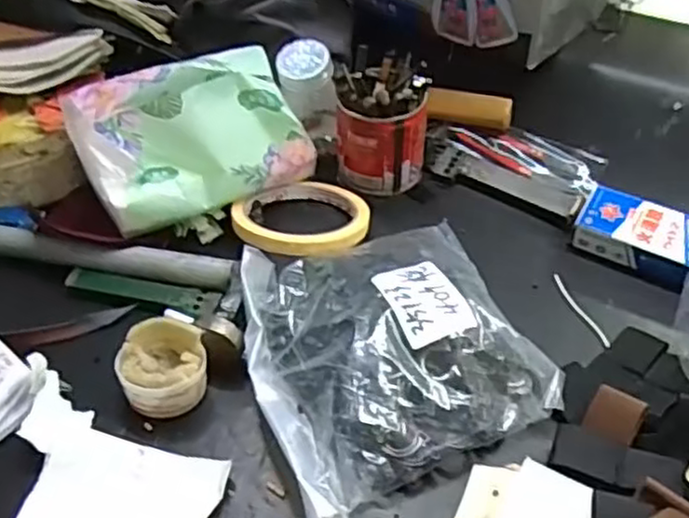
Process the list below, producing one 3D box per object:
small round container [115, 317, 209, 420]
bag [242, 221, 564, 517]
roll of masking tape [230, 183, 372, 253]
[{"bbox_3d":[-0.101,0.059,0.397,0.045,0.032,0.044,-1,44,1],"label":"small round container"},{"bbox_3d":[0.024,0.043,0.409,0.159,0.044,0.180,-14,46,-13],"label":"bag"},{"bbox_3d":[-0.029,-0.030,0.489,0.090,0.018,0.082,-1,44,1],"label":"roll of masking tape"}]

